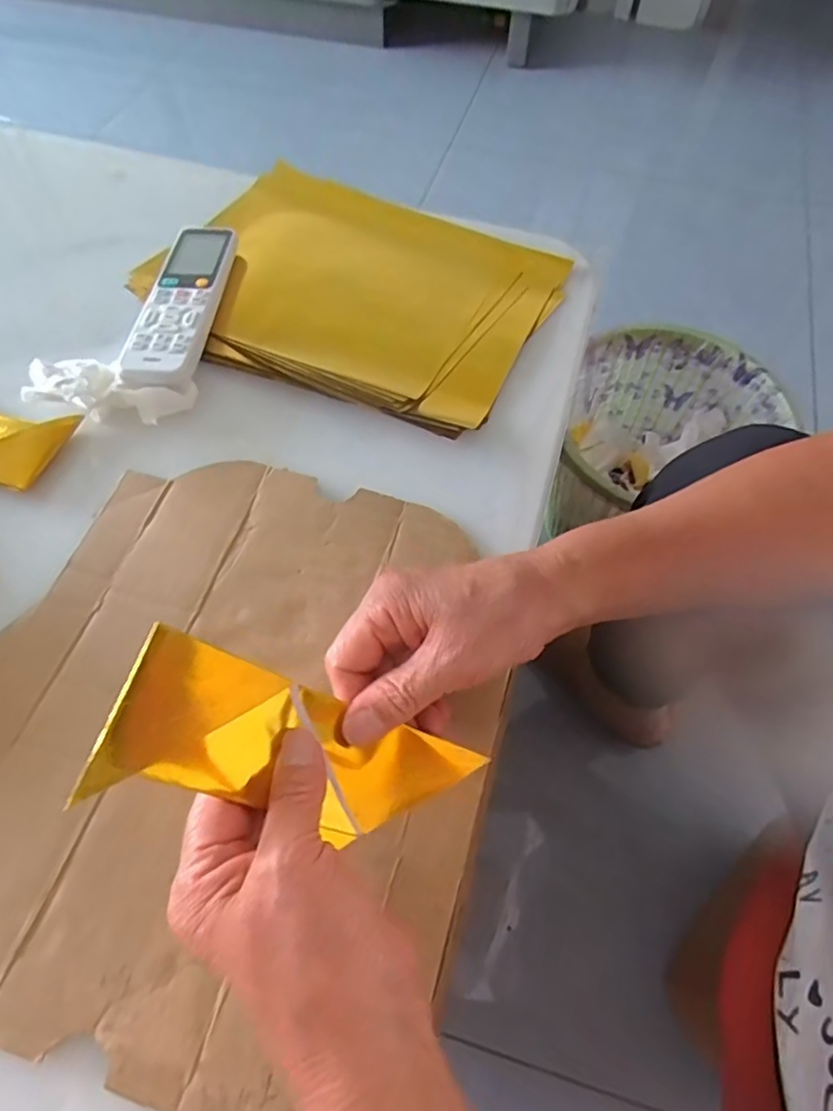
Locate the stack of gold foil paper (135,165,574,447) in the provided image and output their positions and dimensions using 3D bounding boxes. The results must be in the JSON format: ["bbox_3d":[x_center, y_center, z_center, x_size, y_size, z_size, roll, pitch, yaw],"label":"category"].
[{"bbox_3d":[-0.059,-0.219,0.482,0.307,0.030,0.210,23,63,12],"label":"stack of gold foil paper"}]

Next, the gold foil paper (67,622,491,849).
[{"bbox_3d":[-0.046,0.084,0.256,0.157,0.021,0.056,27,57,-28],"label":"gold foil paper"}]

